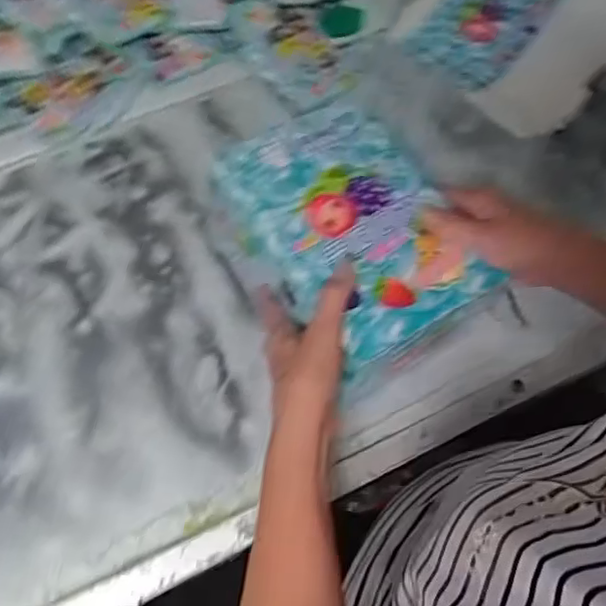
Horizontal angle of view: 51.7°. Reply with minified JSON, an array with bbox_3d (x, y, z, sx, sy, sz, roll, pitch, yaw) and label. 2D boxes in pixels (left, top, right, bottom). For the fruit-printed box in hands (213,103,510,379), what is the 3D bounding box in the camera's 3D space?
[{"bbox_3d":[0.040,-0.064,0.489,0.160,0.022,0.207,-32,72,-16],"label":"fruit-printed box in hands"}]

